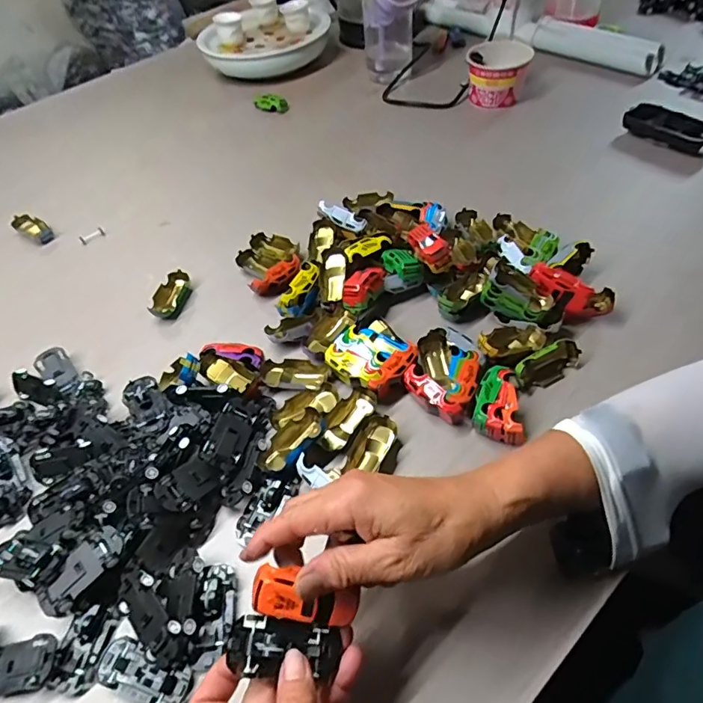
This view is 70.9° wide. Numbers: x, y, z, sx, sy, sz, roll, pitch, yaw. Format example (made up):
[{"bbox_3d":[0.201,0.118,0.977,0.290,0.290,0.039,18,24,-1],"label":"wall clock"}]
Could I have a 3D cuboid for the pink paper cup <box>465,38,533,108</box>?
[{"bbox_3d":[0.220,-0.422,0.752,0.092,0.082,0.095,-3,50,4],"label":"pink paper cup"}]

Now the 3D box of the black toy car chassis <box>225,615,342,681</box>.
[{"bbox_3d":[-0.037,0.169,0.284,0.066,0.013,0.028,13,48,-16],"label":"black toy car chassis"}]

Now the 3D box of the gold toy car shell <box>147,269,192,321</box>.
[{"bbox_3d":[-0.207,-0.064,0.565,0.029,0.018,0.063,1,50,8],"label":"gold toy car shell"}]

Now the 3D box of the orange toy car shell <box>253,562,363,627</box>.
[{"bbox_3d":[-0.028,0.145,0.291,0.061,0.017,0.027,20,64,-7],"label":"orange toy car shell"}]

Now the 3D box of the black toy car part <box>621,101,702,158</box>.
[{"bbox_3d":[0.403,-0.287,0.629,0.033,0.036,0.105,-33,54,-20],"label":"black toy car part"}]

